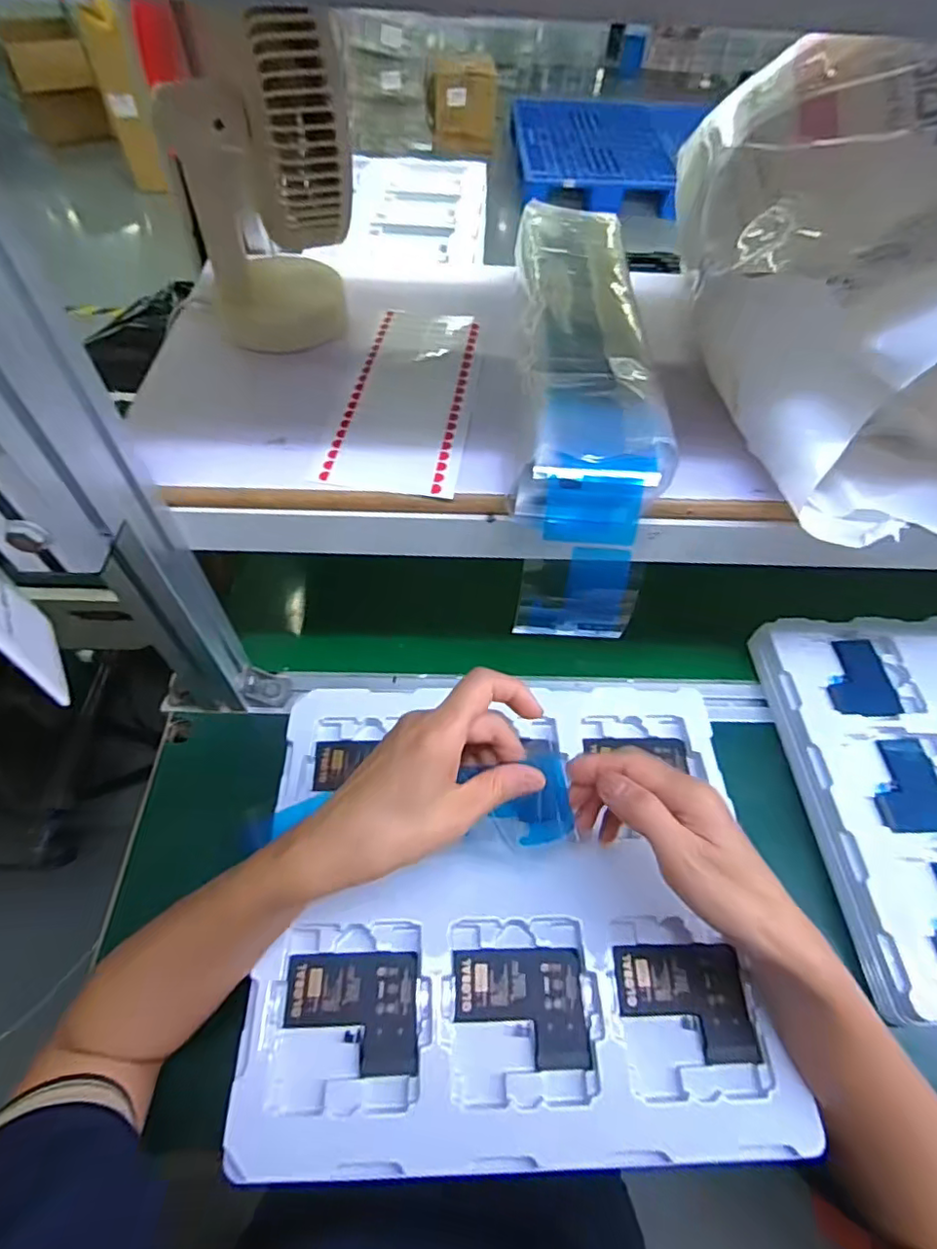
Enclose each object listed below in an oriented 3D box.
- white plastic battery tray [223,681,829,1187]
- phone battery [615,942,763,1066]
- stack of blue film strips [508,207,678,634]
[{"bbox_3d":[0.028,0.168,0.382,0.308,0.017,0.281,0,56,-3],"label":"white plastic battery tray"},{"bbox_3d":[0.132,0.230,0.357,0.079,0.006,0.061,1,56,-2],"label":"phone battery"},{"bbox_3d":[0.074,-0.174,0.392,0.085,0.092,0.359,3,70,-1],"label":"stack of blue film strips"}]

